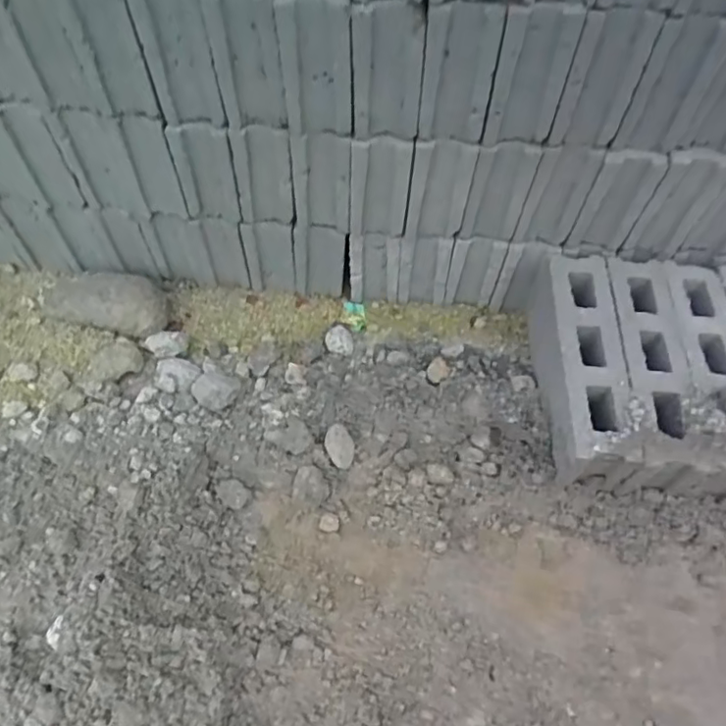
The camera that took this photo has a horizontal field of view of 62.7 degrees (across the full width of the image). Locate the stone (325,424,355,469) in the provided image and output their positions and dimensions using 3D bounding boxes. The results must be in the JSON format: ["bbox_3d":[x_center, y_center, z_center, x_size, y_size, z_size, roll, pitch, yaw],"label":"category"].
[{"bbox_3d":[-0.040,0.141,1.030,0.048,0.027,0.082,-5,57,-4],"label":"stone"}]

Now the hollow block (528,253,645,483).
[{"bbox_3d":[0.370,0.010,1.034,0.110,0.177,0.405,2,57,0],"label":"hollow block"}]

